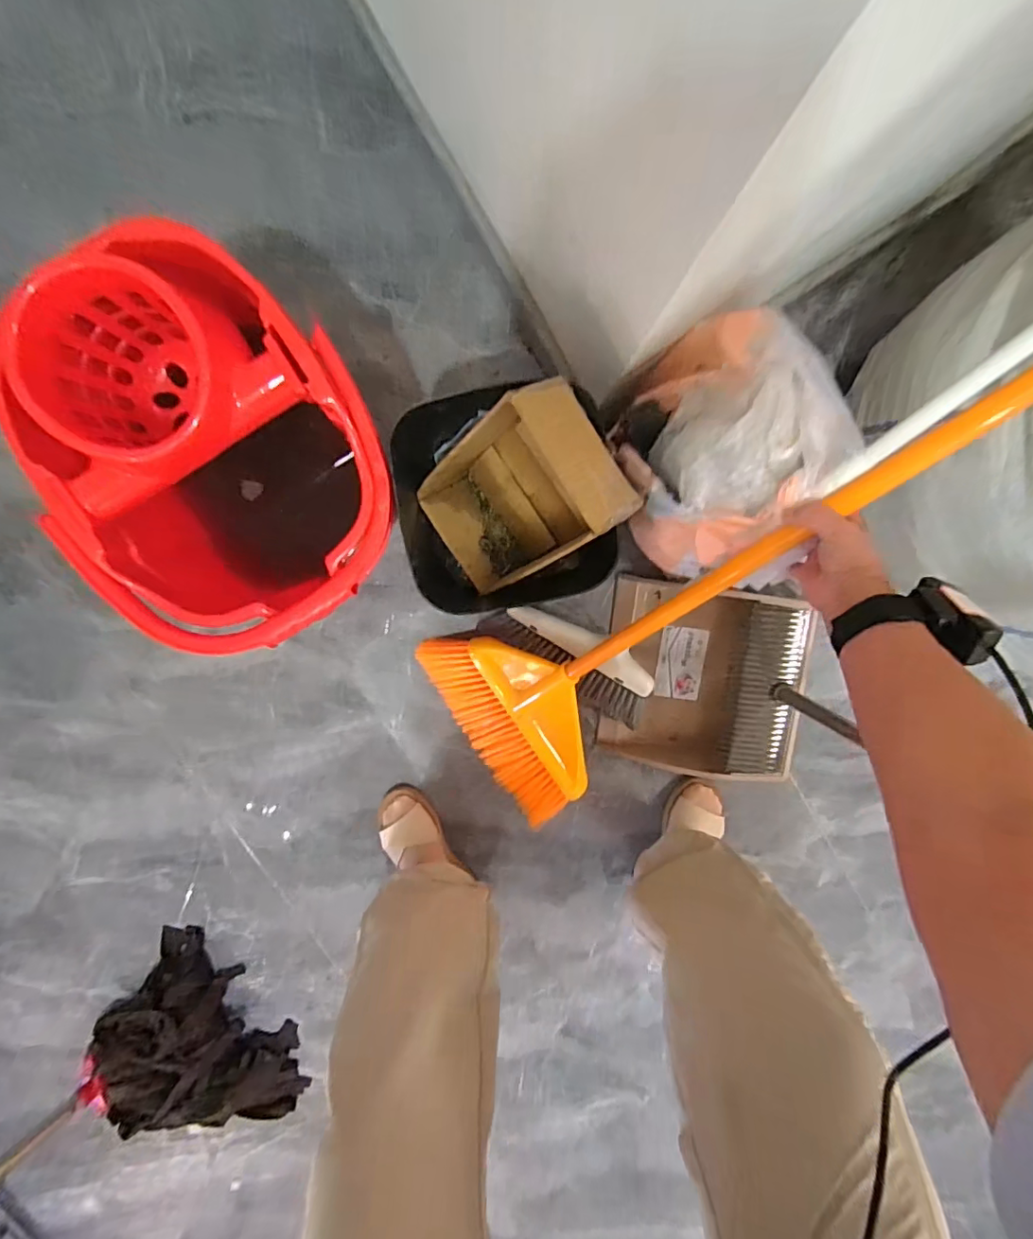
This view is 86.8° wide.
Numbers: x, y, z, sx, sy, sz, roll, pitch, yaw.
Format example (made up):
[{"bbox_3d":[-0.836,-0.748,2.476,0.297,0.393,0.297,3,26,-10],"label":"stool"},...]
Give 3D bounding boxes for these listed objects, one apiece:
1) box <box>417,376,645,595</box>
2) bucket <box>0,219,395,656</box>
[{"bbox_3d":[0.000,-0.125,0.564,0.082,0.221,0.142,-35,99,-29],"label":"box"},{"bbox_3d":[-0.303,-0.170,0.652,0.320,0.348,0.366,-35,97,4],"label":"bucket"}]

